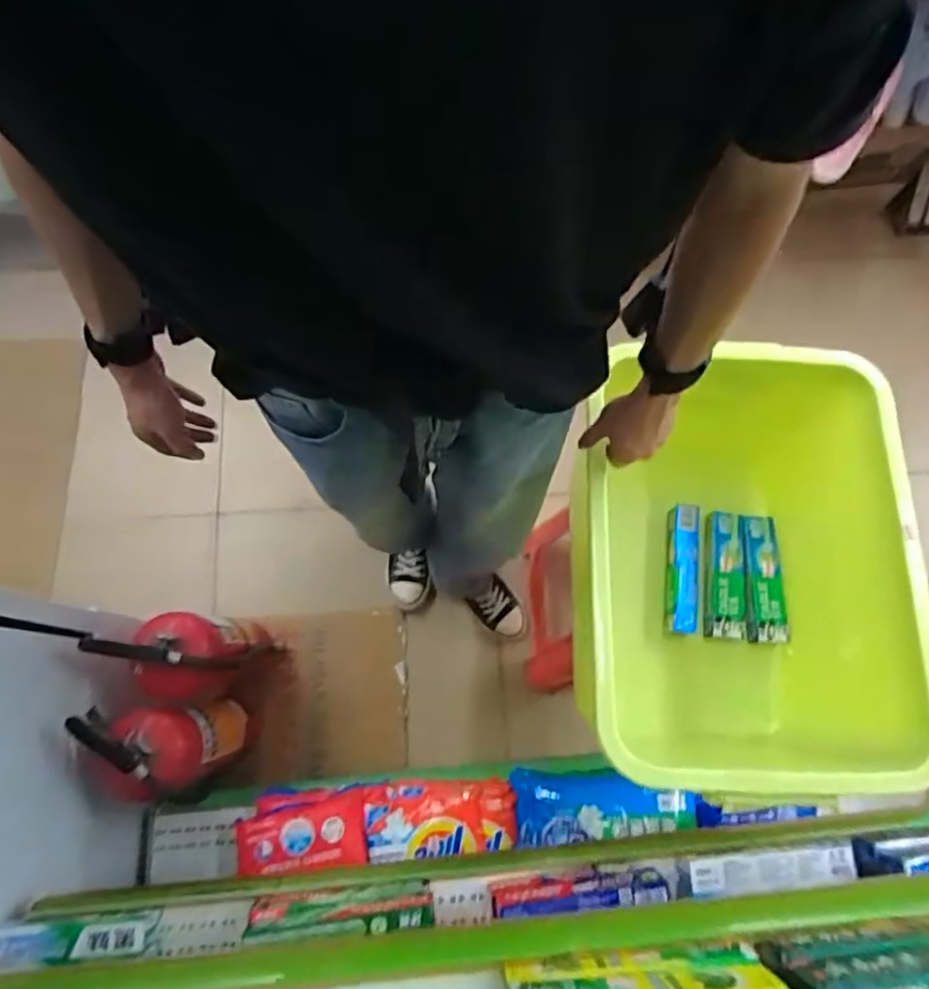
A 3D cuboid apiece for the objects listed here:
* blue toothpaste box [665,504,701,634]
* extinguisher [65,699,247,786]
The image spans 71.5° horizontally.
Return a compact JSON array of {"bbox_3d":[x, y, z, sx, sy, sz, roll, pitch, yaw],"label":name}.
[{"bbox_3d":[0.320,0.109,0.950,0.042,0.042,0.186,7,73,0],"label":"blue toothpaste box"},{"bbox_3d":[-0.460,0.389,1.013,0.122,0.385,0.117,-10,74,-5],"label":"extinguisher"}]

